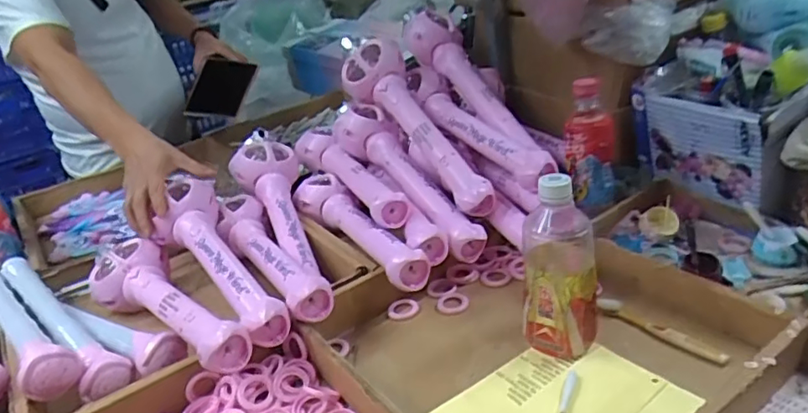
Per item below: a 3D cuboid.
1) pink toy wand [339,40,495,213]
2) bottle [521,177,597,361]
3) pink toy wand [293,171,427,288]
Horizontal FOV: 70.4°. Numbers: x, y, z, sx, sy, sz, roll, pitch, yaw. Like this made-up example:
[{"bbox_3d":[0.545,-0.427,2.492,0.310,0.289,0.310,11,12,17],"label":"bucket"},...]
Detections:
[{"bbox_3d":[0.018,-0.122,0.828,0.081,0.084,0.353,-21,58,-26],"label":"pink toy wand"},{"bbox_3d":[0.157,0.057,0.571,0.070,0.185,0.077,2,29,19],"label":"bottle"},{"bbox_3d":[-0.064,0.024,0.770,0.063,0.049,0.330,-22,30,-25],"label":"pink toy wand"}]

